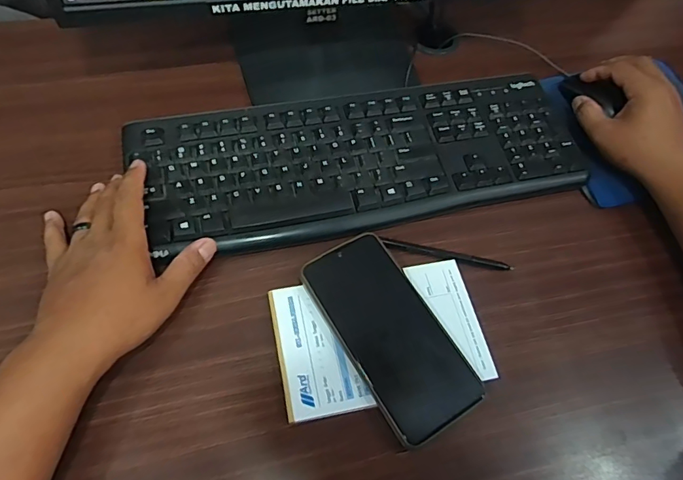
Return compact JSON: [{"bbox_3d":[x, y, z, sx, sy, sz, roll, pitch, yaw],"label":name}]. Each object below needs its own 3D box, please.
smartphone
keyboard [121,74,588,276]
[{"bbox_3d":[0.040,0.071,0.372,0.081,0.015,0.161,-28,69,-18],"label":"smartphone"},{"bbox_3d":[0.027,-0.083,0.452,0.418,0.019,0.149,-10,62,-11],"label":"keyboard"}]

